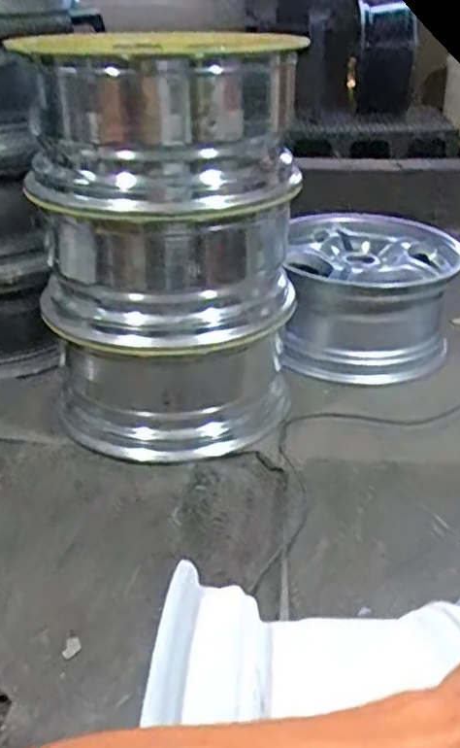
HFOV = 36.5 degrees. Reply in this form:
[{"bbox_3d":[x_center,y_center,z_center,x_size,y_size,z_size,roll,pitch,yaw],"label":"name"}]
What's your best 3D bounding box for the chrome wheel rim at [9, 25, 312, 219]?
[{"bbox_3d":[-0.125,-0.450,1.217,0.441,0.255,0.386,-3,30,-7],"label":"chrome wheel rim"}]

